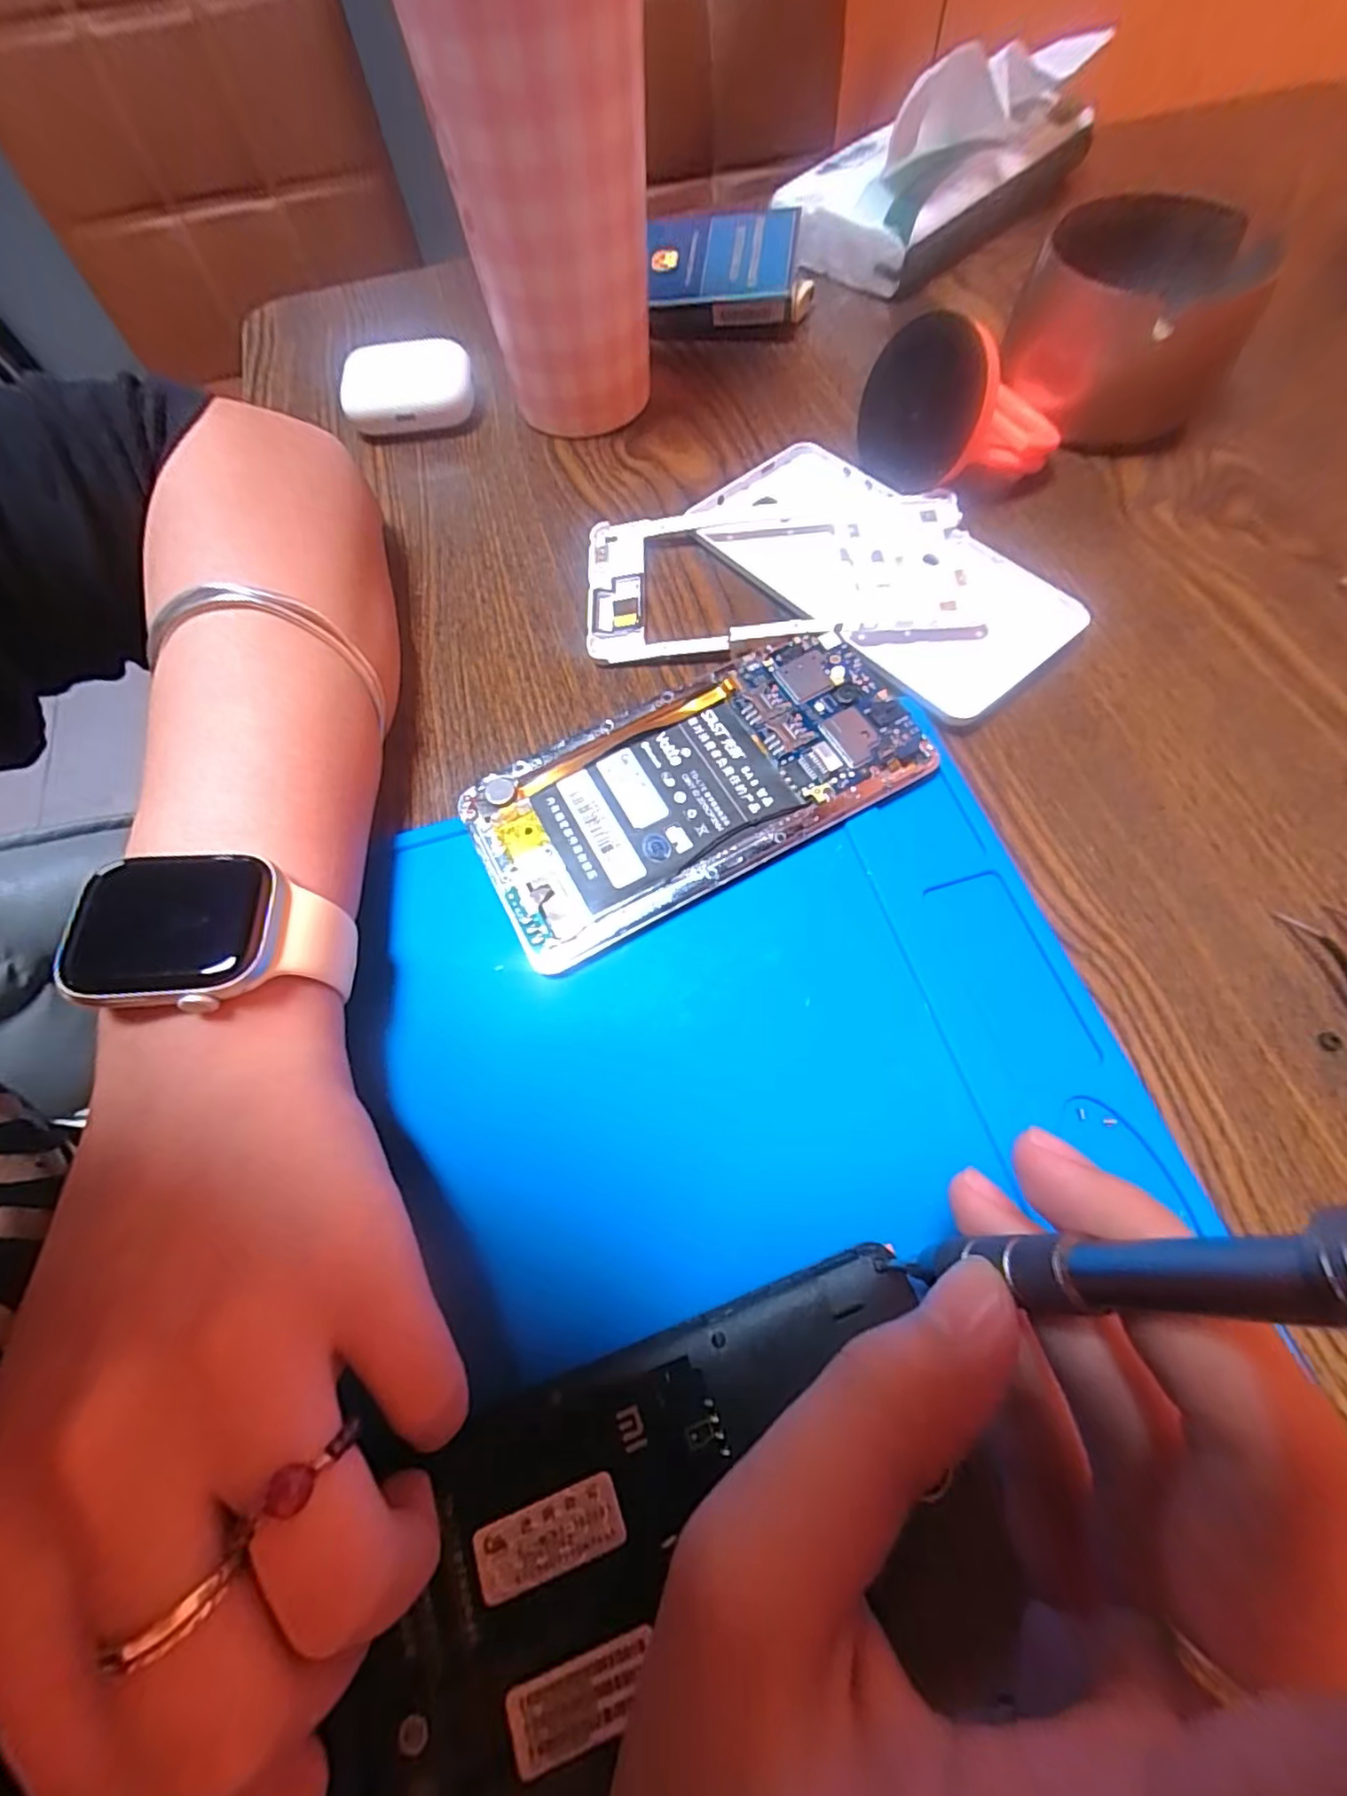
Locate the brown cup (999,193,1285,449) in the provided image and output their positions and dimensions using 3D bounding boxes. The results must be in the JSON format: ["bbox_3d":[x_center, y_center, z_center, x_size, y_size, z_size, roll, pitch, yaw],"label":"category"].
[{"bbox_3d":[0.185,-0.235,0.261,0.084,0.052,0.088,33,71,16],"label":"brown cup"}]

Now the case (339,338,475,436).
[{"bbox_3d":[-0.120,-0.233,0.294,0.059,0.024,0.038,5,66,5],"label":"case"}]

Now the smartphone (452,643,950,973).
[{"bbox_3d":[0.008,-0.035,0.203,0.138,0.012,0.070,-27,67,-9],"label":"smartphone"}]

